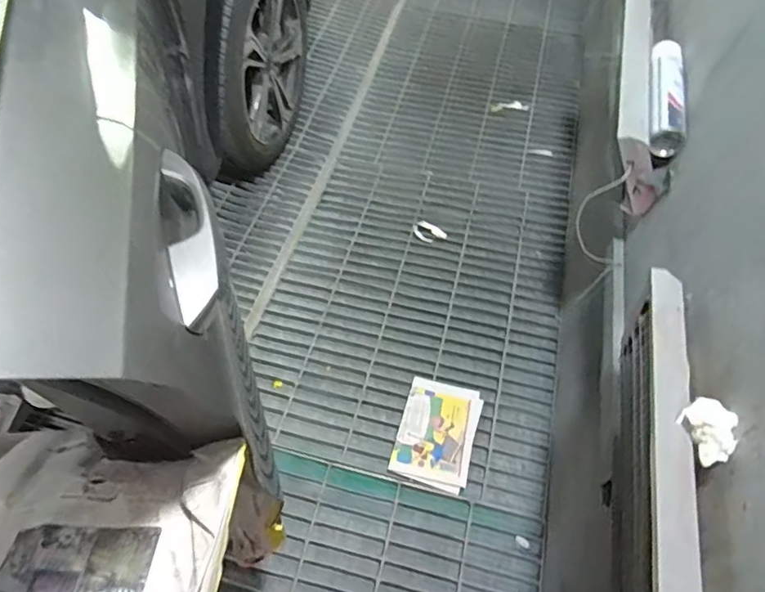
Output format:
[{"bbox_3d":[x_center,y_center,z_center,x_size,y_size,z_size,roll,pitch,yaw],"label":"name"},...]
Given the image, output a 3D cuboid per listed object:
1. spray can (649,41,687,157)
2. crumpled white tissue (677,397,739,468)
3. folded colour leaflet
[{"bbox_3d":[0.570,-0.411,1.079,0.070,0.068,0.298,15,57,6],"label":"spray can"},{"bbox_3d":[0.401,0.161,0.650,0.068,0.028,0.071,-19,59,-15],"label":"crumpled white tissue"},{"bbox_3d":[0.148,0.361,1.424,0.199,0.013,0.282,13,56,11],"label":"folded colour leaflet"}]

